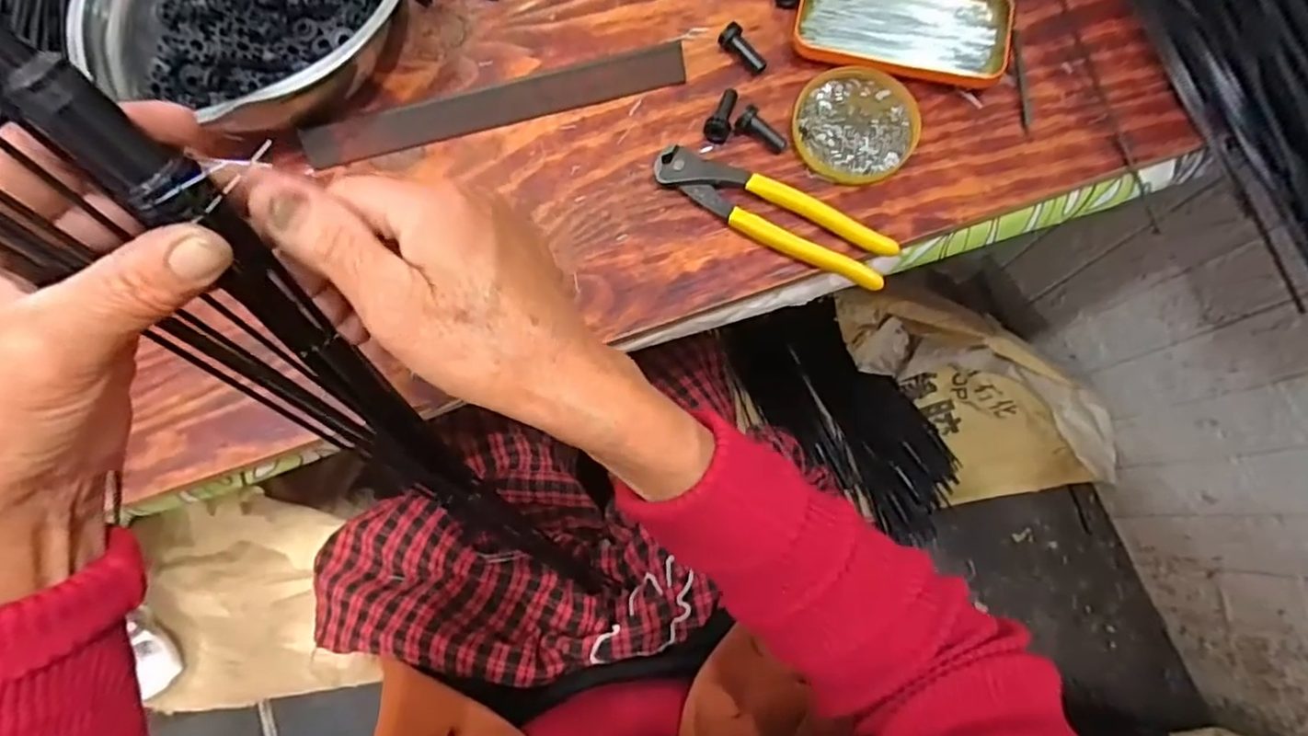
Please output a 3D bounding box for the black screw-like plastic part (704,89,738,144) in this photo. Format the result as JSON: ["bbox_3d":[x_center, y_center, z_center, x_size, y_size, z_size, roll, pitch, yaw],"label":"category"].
[{"bbox_3d":[0.049,-0.175,0.442,0.017,0.016,0.042,25,78,6],"label":"black screw-like plastic part"}]

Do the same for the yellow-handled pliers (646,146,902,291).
[{"bbox_3d":[0.077,-0.101,0.424,0.162,0.014,0.038,27,79,7],"label":"yellow-handled pliers"}]

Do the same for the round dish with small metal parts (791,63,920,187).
[{"bbox_3d":[0.137,-0.167,0.441,0.080,0.010,0.082,0,77,1],"label":"round dish with small metal parts"}]

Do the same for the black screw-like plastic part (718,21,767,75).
[{"bbox_3d":[0.063,-0.224,0.455,0.014,0.014,0.040,-38,79,-8],"label":"black screw-like plastic part"}]

